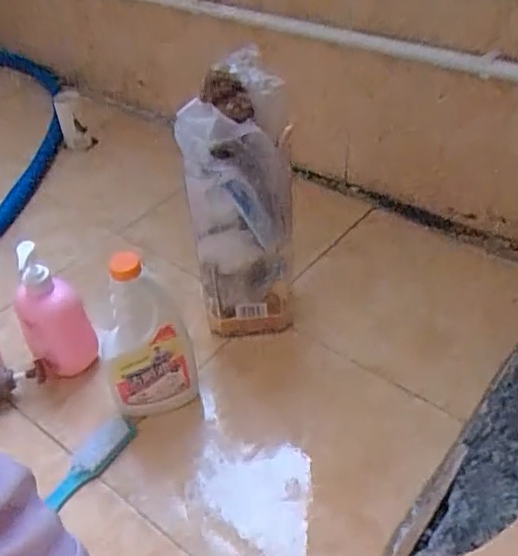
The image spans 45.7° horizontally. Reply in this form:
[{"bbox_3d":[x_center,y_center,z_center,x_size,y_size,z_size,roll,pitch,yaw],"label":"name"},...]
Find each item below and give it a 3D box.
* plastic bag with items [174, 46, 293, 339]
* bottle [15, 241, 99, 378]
[{"bbox_3d":[-0.020,-0.085,0.734,0.115,0.312,0.114,-1,42,4],"label":"plastic bag with items"},{"bbox_3d":[-0.247,0.040,0.722,0.074,0.167,0.062,-26,46,-22],"label":"bottle"}]

